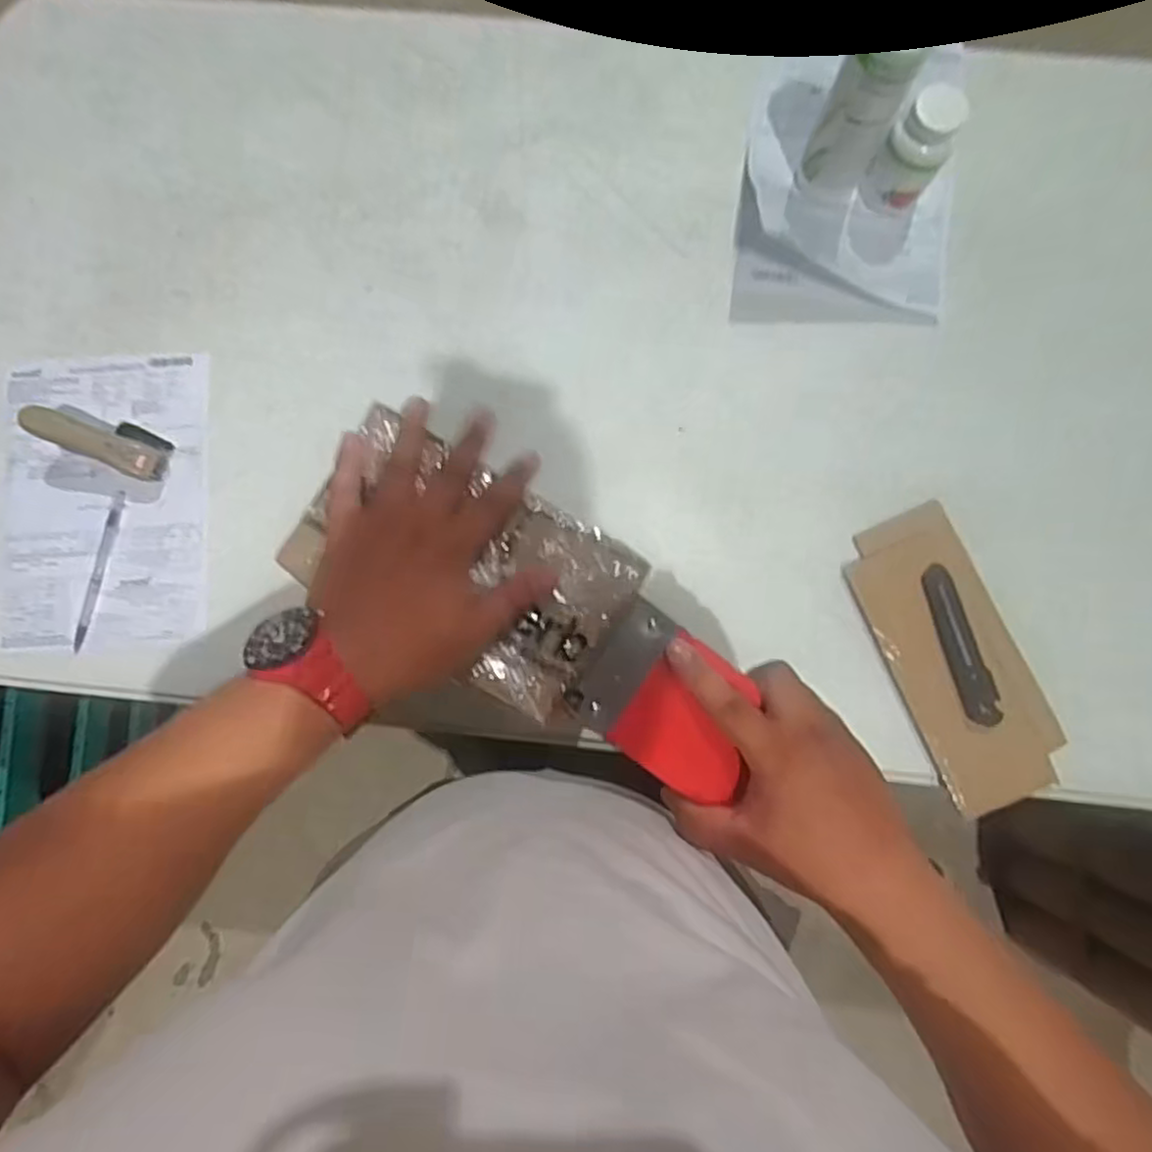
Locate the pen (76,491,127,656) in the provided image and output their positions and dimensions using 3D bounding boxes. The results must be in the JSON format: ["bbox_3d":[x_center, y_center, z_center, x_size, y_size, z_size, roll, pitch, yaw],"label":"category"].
[{"bbox_3d":[-0.467,-0.005,0.699,0.014,0.008,0.157,14,83,3],"label":"pen"}]

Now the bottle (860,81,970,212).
[{"bbox_3d":[0.312,-0.391,0.670,0.058,0.108,0.061,0,83,1],"label":"bottle"}]

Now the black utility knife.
[{"bbox_3d":[0.350,0.062,0.649,0.029,0.014,0.146,-14,83,-1],"label":"black utility knife"}]

